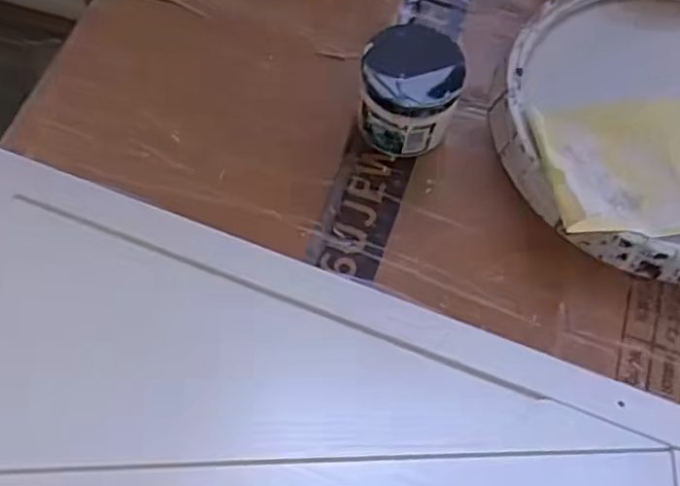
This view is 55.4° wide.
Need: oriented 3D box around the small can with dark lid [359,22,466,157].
[{"bbox_3d":[0.059,-0.129,0.557,0.081,0.081,0.083,4,66,0],"label":"small can with dark lid"}]

